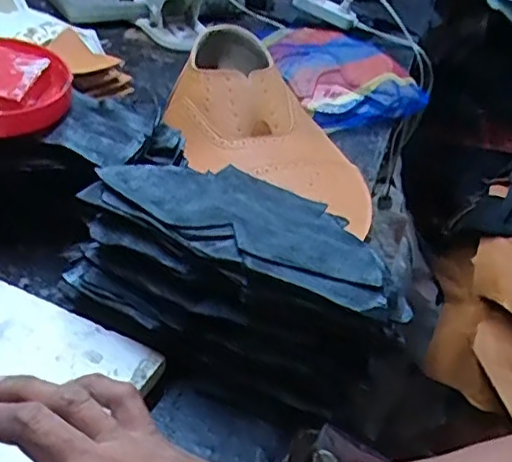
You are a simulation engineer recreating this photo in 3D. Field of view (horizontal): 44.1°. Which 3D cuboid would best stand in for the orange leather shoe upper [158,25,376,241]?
[{"bbox_3d":[0.024,-0.114,0.656,0.231,0.097,0.157,15,38,12],"label":"orange leather shoe upper"}]

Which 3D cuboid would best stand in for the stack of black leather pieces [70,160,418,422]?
[{"bbox_3d":[-0.014,0.026,0.424,0.211,0.087,0.108,18,38,15],"label":"stack of black leather pieces"}]

